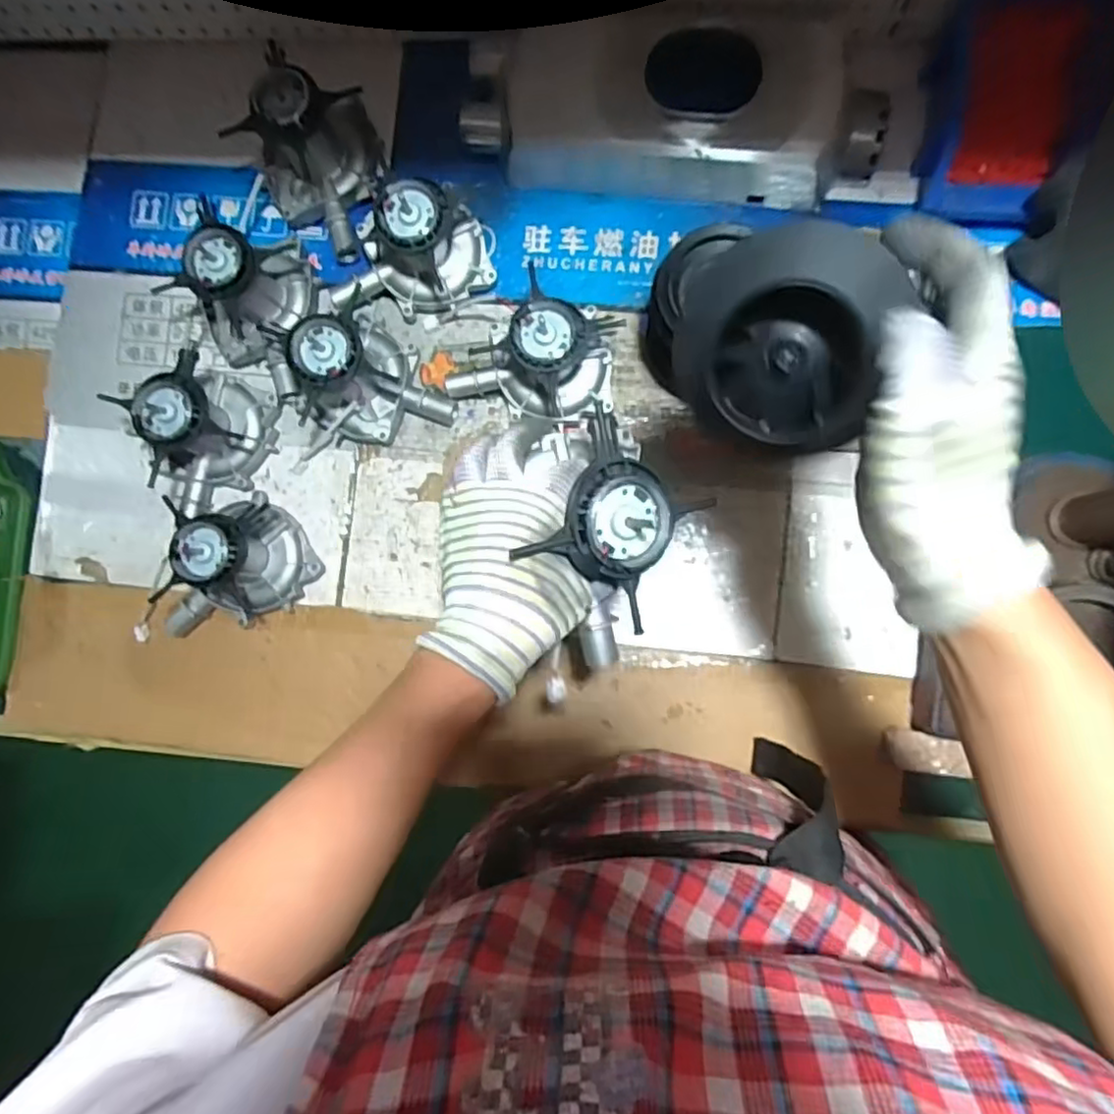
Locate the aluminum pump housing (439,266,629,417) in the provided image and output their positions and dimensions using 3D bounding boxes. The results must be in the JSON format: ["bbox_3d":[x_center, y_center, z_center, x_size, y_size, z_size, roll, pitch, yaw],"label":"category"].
[{"bbox_3d":[-0.020,-0.187,0.592,0.149,0.099,0.111,15,87,6],"label":"aluminum pump housing"}]

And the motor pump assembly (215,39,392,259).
[{"bbox_3d":[-0.226,-0.380,0.610,0.113,0.096,0.141,26,88,6],"label":"motor pump assembly"}]

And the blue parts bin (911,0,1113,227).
[{"bbox_3d":[0.394,-0.393,0.569,0.124,0.085,0.184,5,86,5],"label":"blue parts bin"}]

